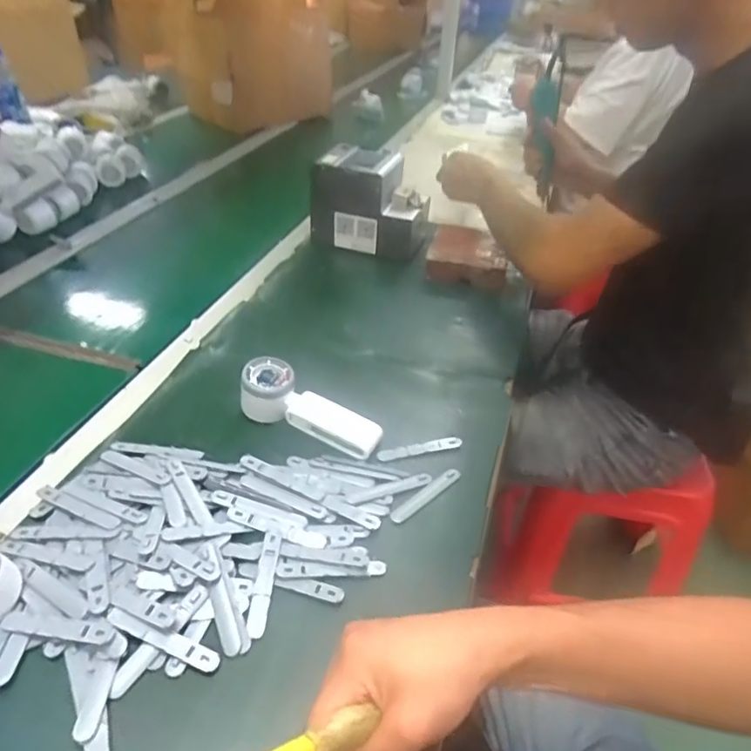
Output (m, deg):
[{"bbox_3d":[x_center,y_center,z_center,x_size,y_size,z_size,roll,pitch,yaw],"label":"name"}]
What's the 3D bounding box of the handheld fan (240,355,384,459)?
[{"bbox_3d":[-0.070,0.035,0.628,0.161,0.057,0.051,16,40,16],"label":"handheld fan"}]

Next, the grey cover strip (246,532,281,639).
[{"bbox_3d":[-0.094,0.176,0.483,0.016,0.011,0.089,3,38,1],"label":"grey cover strip"}]

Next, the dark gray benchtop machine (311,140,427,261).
[{"bbox_3d":[-0.008,-0.299,0.990,0.194,0.146,0.138,7,38,6],"label":"dark gray benchtop machine"}]

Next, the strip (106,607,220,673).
[{"bbox_3d":[-0.163,0.201,0.434,0.093,0.005,0.015,21,57,6],"label":"strip"}]

